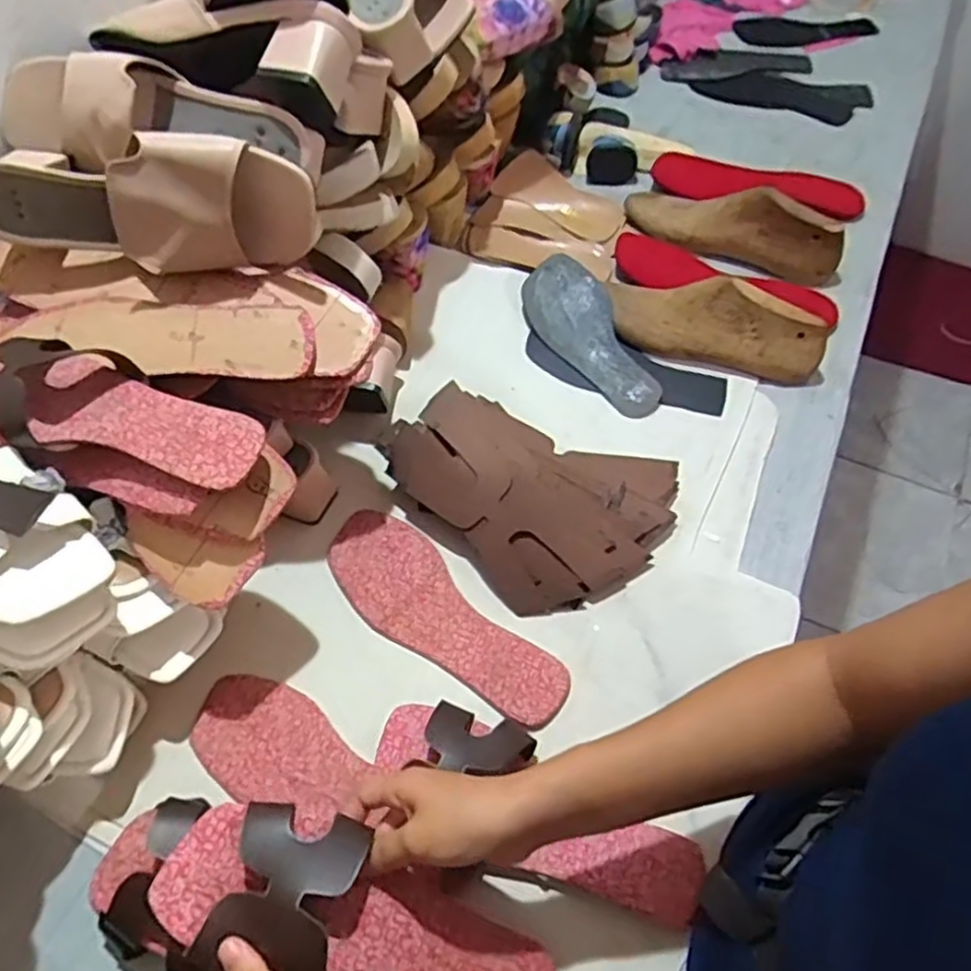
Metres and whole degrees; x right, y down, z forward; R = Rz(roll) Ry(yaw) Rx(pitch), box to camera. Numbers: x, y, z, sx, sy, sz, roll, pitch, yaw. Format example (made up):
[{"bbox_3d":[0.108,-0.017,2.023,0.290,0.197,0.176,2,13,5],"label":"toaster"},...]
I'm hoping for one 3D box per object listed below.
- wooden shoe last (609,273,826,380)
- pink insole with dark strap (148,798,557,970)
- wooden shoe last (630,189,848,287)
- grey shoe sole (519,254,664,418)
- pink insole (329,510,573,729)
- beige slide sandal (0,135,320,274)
[{"bbox_3d":[0.226,-0.166,0.718,0.221,0.070,0.065,20,62,12],"label":"wooden shoe last"},{"bbox_3d":[-0.062,0.252,0.412,0.238,0.029,0.079,29,61,-12],"label":"pink insole with dark strap"},{"bbox_3d":[0.276,-0.298,0.804,0.244,0.076,0.059,25,63,15],"label":"wooden shoe last"},{"bbox_3d":[0.107,-0.156,0.733,0.073,0.034,0.200,-28,63,-15],"label":"grey shoe sole"},{"bbox_3d":[-0.035,0.106,0.594,0.235,0.008,0.082,35,66,20],"label":"pink insole"},{"bbox_3d":[-0.244,-0.200,0.525,0.236,0.101,0.075,10,60,7],"label":"beige slide sandal"}]

